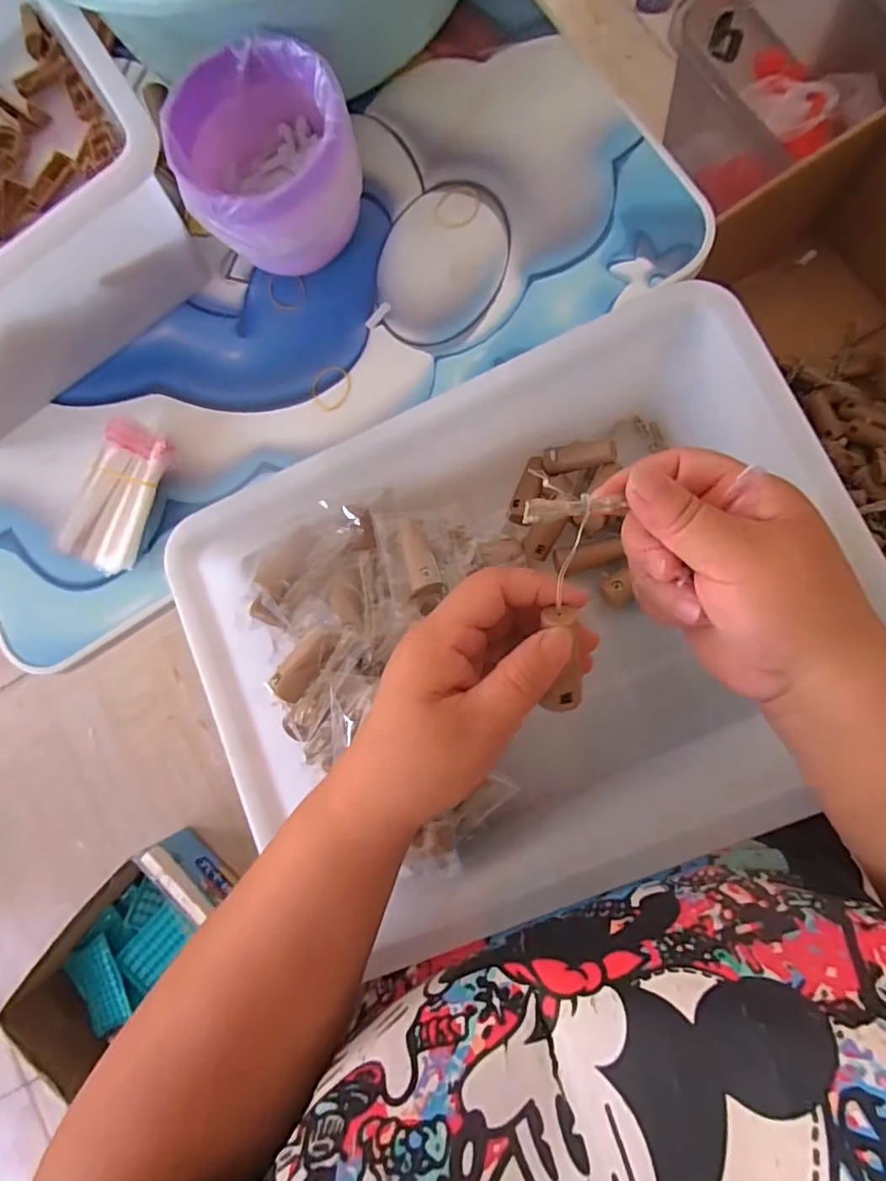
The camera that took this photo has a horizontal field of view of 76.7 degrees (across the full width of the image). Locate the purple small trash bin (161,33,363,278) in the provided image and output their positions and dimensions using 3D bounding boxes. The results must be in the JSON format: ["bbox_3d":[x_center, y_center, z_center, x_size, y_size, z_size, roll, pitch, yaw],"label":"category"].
[{"bbox_3d":[-0.110,-0.276,0.379,0.109,0.088,0.106,-1,85,7],"label":"purple small trash bin"}]

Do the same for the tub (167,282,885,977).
[{"bbox_3d":[0.048,0.020,0.363,0.366,0.112,0.294,-23,82,5],"label":"tub"}]

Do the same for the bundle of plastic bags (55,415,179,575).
[{"bbox_3d":[-0.229,-0.067,0.403,0.051,0.025,0.104,22,88,9],"label":"bundle of plastic bags"}]

